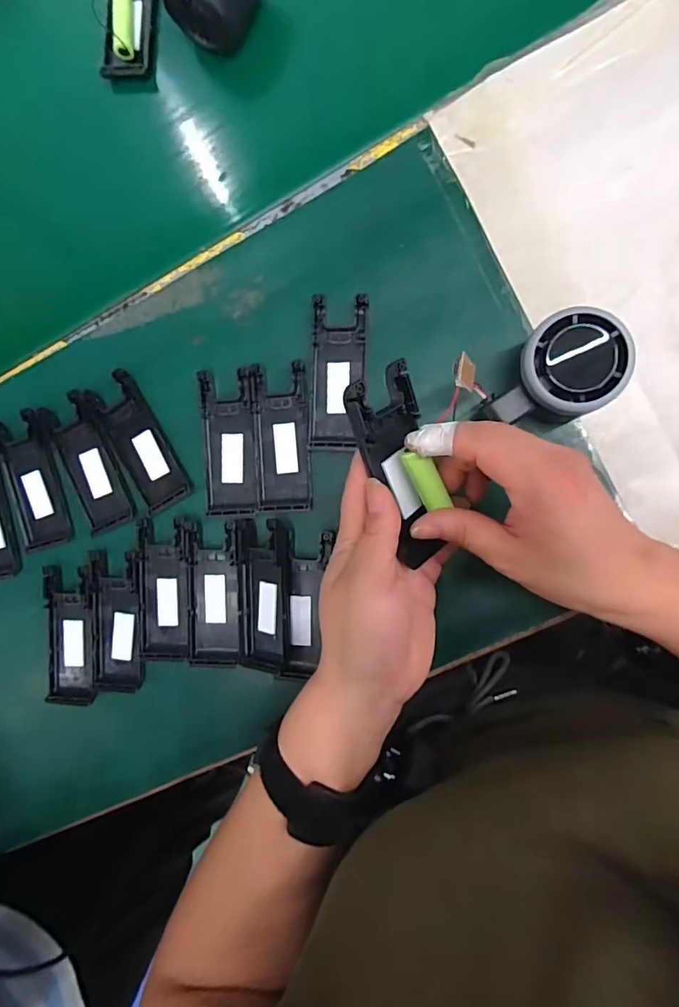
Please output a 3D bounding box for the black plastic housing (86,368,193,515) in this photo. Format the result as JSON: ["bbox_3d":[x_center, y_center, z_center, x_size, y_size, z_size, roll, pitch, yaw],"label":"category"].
[{"bbox_3d":[-0.148,-0.044,0.368,0.040,0.011,0.100,-29,86,8],"label":"black plastic housing"}]

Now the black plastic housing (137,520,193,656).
[{"bbox_3d":[-0.129,0.063,0.370,0.040,0.008,0.101,-2,90,9],"label":"black plastic housing"}]

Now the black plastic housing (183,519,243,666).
[{"bbox_3d":[-0.091,0.065,0.363,0.040,0.009,0.100,-2,90,9],"label":"black plastic housing"}]

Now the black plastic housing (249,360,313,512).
[{"bbox_3d":[-0.041,-0.046,0.354,0.038,0.011,0.100,-3,90,9],"label":"black plastic housing"}]

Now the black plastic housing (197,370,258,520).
[{"bbox_3d":[-0.079,-0.042,0.359,0.037,0.011,0.102,-3,90,9],"label":"black plastic housing"}]

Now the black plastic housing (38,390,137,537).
[{"bbox_3d":[-0.189,-0.029,0.374,0.041,0.008,0.101,-23,87,8],"label":"black plastic housing"}]

